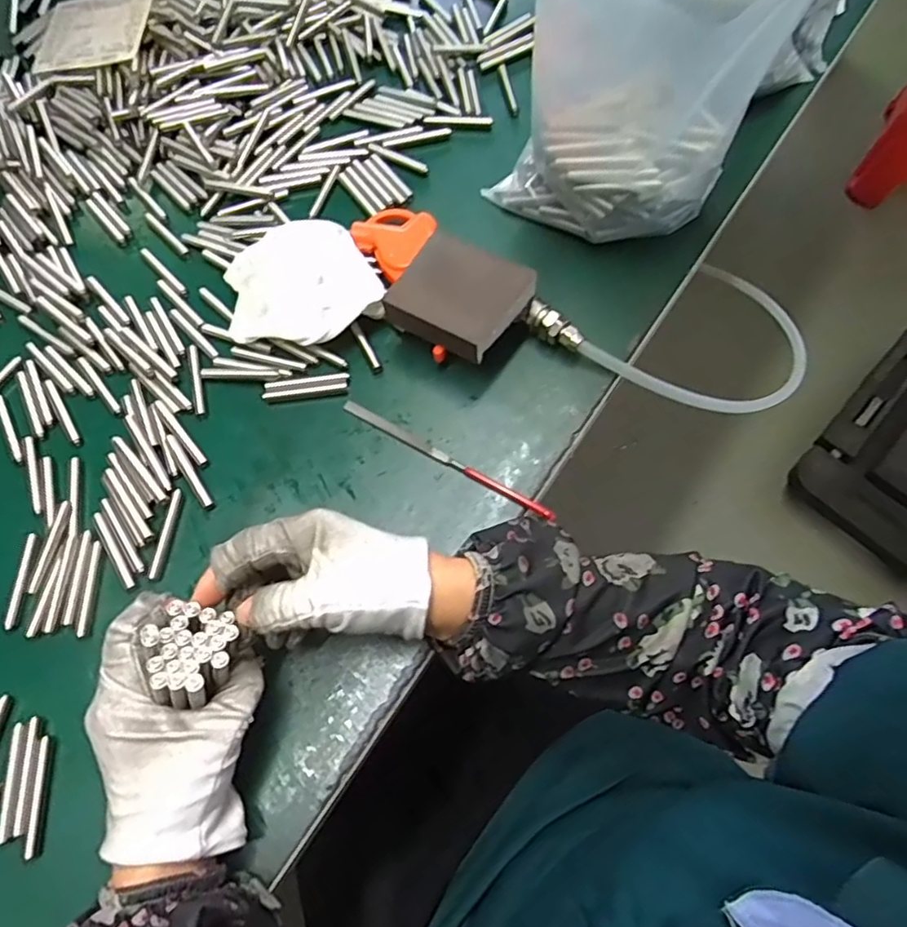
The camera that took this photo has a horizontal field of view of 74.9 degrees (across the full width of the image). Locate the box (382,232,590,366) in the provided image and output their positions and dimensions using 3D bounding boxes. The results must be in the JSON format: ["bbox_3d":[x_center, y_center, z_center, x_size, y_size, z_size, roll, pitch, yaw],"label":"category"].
[{"bbox_3d":[0.020,-0.097,0.399,0.119,0.053,0.073,32,72,14],"label":"box"}]

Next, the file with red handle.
[{"bbox_3d":[-0.006,-0.004,0.389,0.158,0.008,0.009,29,71,13],"label":"file with red handle"}]

